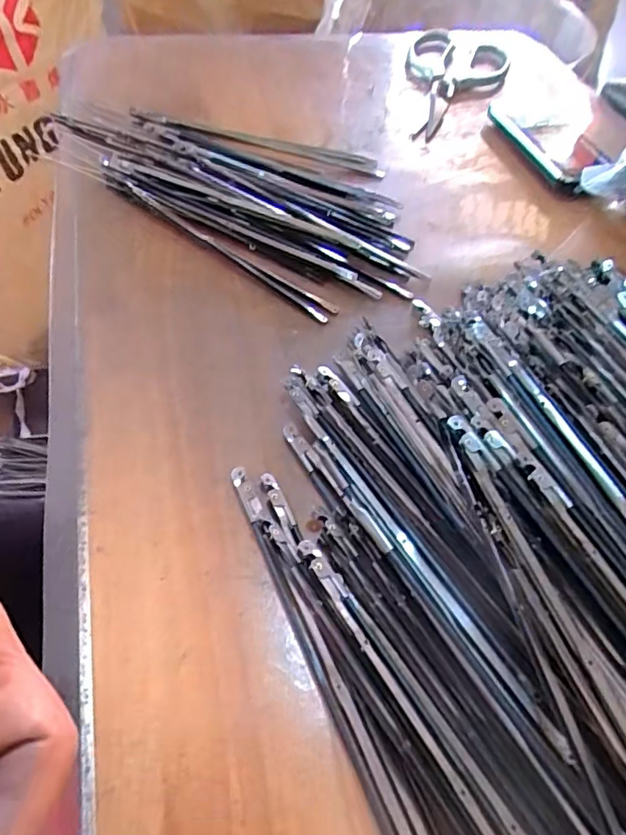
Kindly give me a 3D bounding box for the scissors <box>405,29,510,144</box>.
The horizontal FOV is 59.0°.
[{"bbox_3d":[0.134,-0.311,0.512,0.097,0.017,0.220,11,53,2],"label":"scissors"}]

